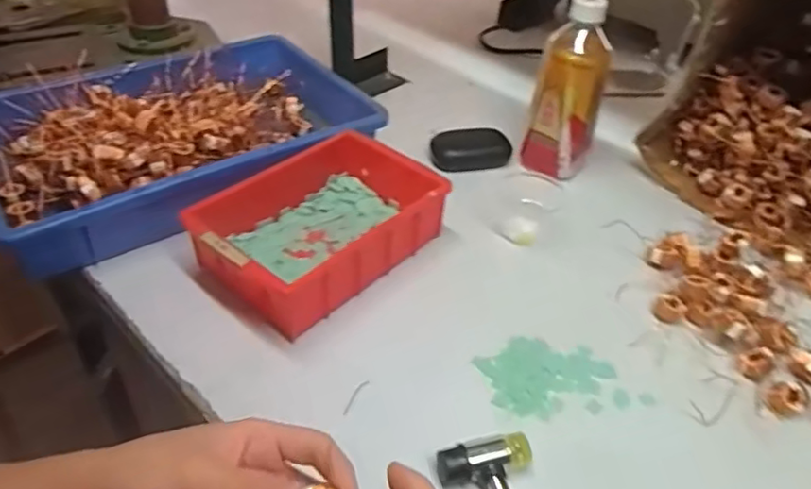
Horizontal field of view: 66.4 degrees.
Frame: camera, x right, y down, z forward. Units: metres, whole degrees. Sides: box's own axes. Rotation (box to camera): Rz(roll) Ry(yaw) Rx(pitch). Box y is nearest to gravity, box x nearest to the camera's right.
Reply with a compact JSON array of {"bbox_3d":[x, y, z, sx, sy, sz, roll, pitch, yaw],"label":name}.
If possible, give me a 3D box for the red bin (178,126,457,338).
[{"bbox_3d":[-0.071,-0.011,0.545,0.126,0.082,0.206,29,46,29],"label":"red bin"}]

